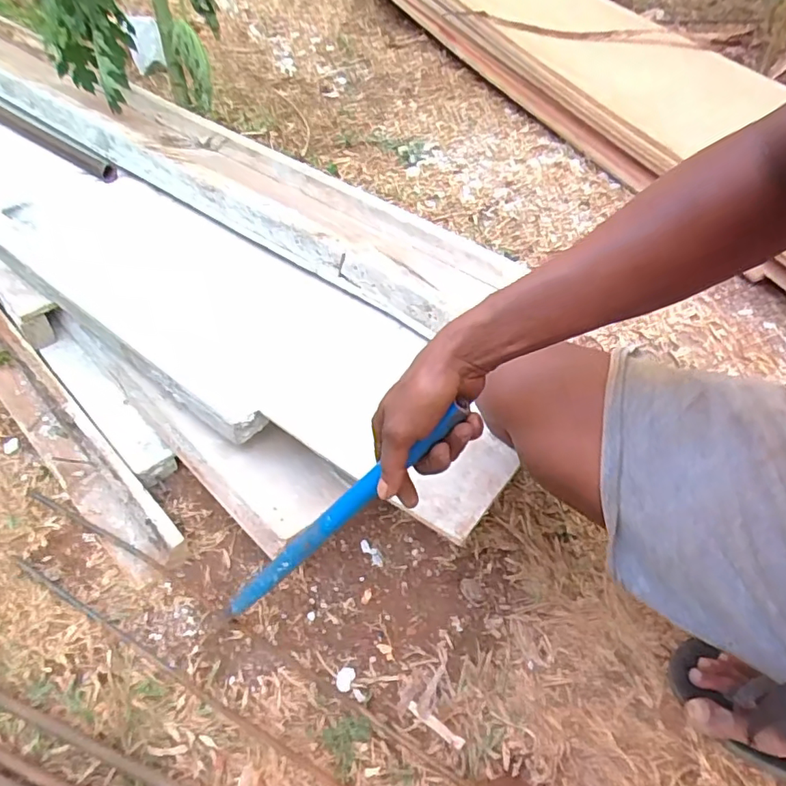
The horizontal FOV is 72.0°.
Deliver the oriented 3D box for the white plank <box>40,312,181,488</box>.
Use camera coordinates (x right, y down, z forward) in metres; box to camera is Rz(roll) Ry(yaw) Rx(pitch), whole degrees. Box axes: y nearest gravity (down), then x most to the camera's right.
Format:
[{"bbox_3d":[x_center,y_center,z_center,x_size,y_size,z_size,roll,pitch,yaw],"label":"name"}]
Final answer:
[{"bbox_3d":[-0.463,0.014,0.864,0.358,0.054,0.060,37,59,27],"label":"white plank"}]

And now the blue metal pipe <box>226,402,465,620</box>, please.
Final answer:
[{"bbox_3d":[-0.057,0.122,0.519,0.023,0.351,0.021,21,35,-40],"label":"blue metal pipe"}]

